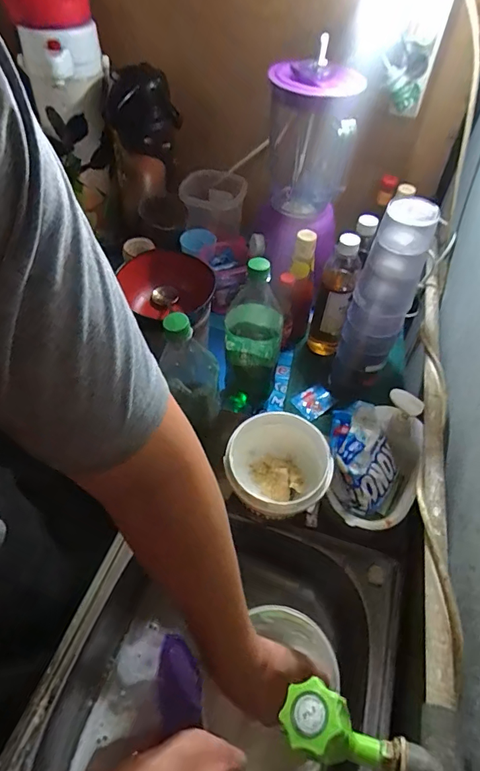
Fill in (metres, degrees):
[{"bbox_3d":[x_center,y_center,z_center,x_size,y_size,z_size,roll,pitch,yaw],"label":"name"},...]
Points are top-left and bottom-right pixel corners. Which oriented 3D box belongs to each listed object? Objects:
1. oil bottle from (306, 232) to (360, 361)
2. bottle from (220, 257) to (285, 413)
[{"bbox_3d":[0.169,-0.157,0.787,0.059,0.241,0.076,14,51,7],"label":"oil bottle"},{"bbox_3d":[0.022,-0.072,0.678,0.075,0.274,0.085,14,51,7],"label":"bottle"}]

